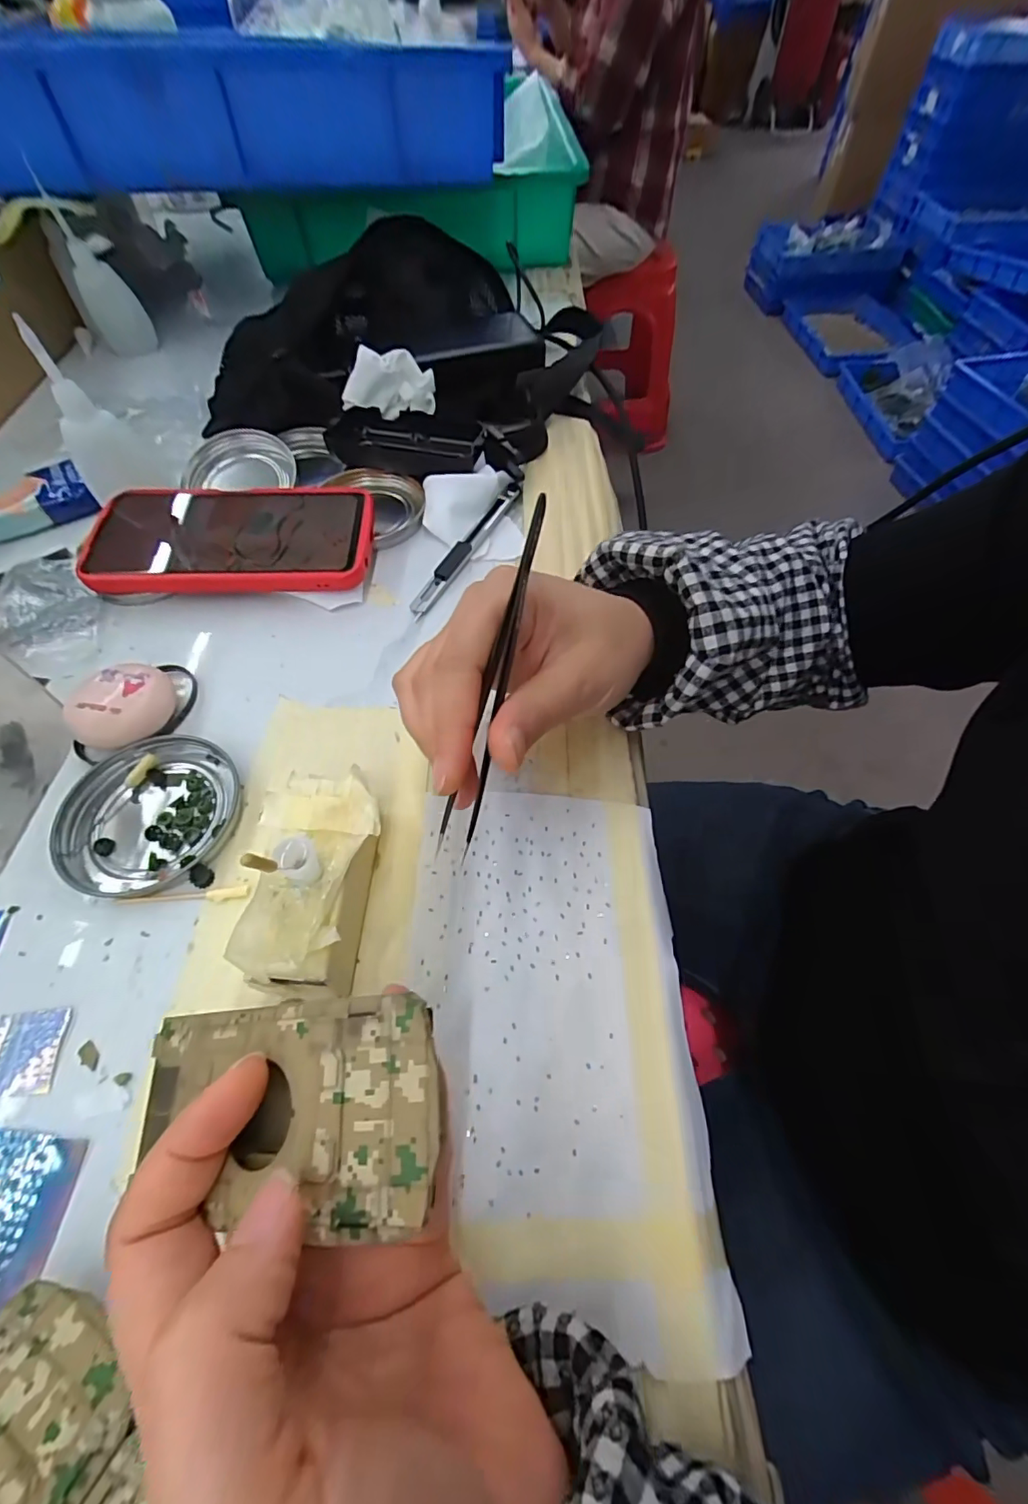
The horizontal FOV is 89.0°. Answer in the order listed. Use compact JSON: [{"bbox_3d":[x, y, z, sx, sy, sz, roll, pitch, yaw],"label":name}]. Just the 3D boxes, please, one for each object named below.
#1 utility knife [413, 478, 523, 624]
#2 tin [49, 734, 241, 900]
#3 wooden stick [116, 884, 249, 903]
[{"bbox_3d":[-0.028,-0.137,0.342,0.013,0.006,0.137,23,62,13],"label":"utility knife"},{"bbox_3d":[-0.171,0.028,0.245,0.075,0.009,0.076,0,60,0],"label":"tin"},{"bbox_3d":[-0.143,0.063,0.226,0.054,0.004,0.006,-6,60,-3],"label":"wooden stick"}]

